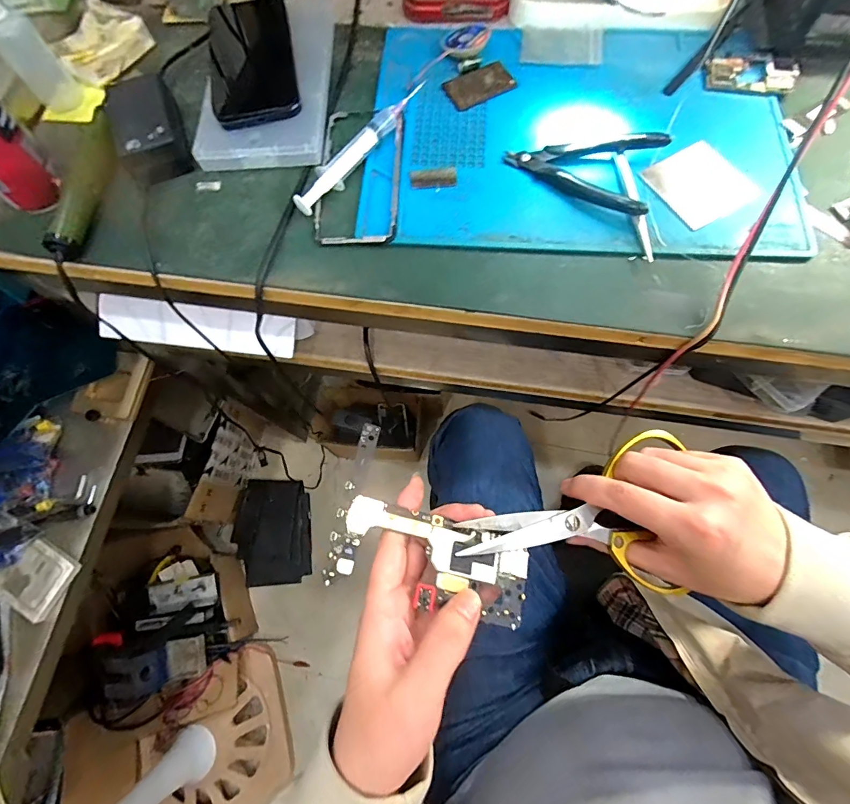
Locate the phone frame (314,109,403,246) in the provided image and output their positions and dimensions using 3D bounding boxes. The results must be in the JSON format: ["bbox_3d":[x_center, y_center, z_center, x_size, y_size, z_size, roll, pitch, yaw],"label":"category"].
[{"bbox_3d":[-0.054,-0.194,0.348,0.068,0.012,0.144,1,72,3],"label":"phone frame"}]

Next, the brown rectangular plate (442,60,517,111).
[{"bbox_3d":[0.050,-0.289,0.377,0.061,0.006,0.037,-30,73,-7],"label":"brown rectangular plate"}]

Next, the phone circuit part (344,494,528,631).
[{"bbox_3d":[0.006,0.097,0.254,0.114,0.010,0.050,17,62,-6],"label":"phone circuit part"}]

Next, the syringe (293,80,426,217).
[{"bbox_3d":[-0.054,-0.221,0.349,0.028,0.015,0.160,31,76,12],"label":"syringe"}]

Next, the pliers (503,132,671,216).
[{"bbox_3d":[0.130,-0.197,0.334,0.117,0.027,0.066,30,74,9],"label":"pliers"}]

